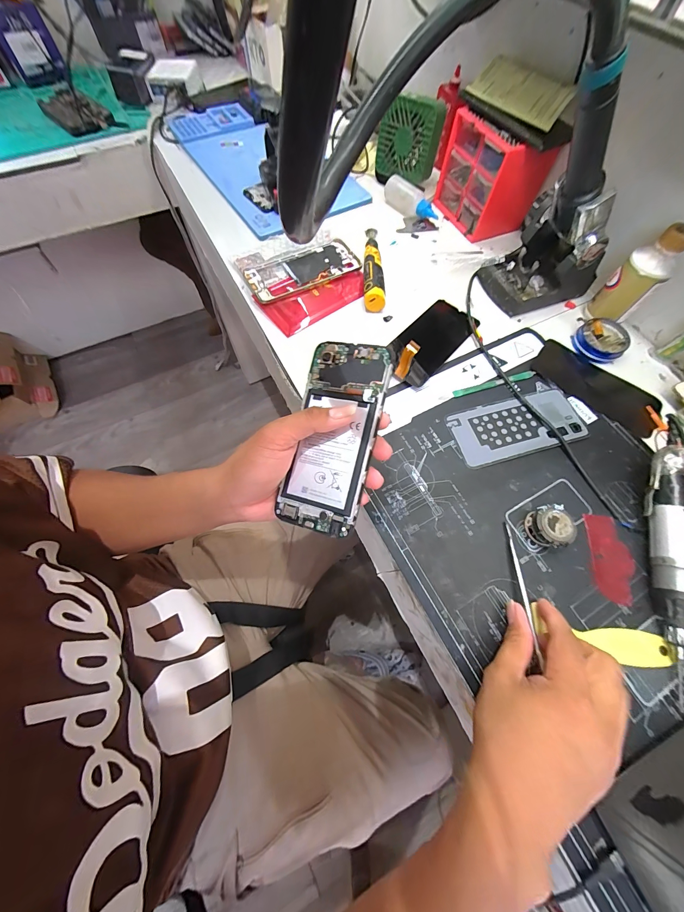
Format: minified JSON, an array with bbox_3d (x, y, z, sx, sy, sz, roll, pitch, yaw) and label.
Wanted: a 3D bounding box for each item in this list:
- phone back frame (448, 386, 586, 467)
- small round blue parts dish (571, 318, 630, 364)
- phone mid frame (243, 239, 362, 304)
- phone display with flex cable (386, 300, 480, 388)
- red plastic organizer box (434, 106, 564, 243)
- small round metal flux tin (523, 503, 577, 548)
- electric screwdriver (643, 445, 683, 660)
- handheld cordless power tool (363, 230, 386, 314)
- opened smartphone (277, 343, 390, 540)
[{"bbox_3d":[0.211,-0.036,0.375,0.159,0.004,0.073,-15,68,-7],"label":"phone back frame"},{"bbox_3d":[0.353,-0.159,0.424,0.067,0.021,0.060,-42,73,-17],"label":"small round blue parts dish"},{"bbox_3d":[-0.057,-0.274,0.462,0.164,0.012,0.070,-27,70,-12],"label":"phone mid frame"},{"bbox_3d":[0.118,-0.167,0.404,0.076,0.051,0.163,39,71,14],"label":"phone display with flex cable"},{"bbox_3d":[0.232,-0.441,0.490,0.092,0.121,0.138,-22,69,-10],"label":"red plastic organizer box"},{"bbox_3d":[0.209,0.072,0.315,0.036,0.024,0.039,0,67,-1],"label":"small round metal flux tin"},{"bbox_3d":[0.318,0.083,0.303,0.033,0.045,0.187,18,67,7],"label":"electric screwdriver"},{"bbox_3d":[0.045,-0.288,0.466,0.029,0.031,0.166,0,67,-1],"label":"handheld cordless power tool"},{"bbox_3d":[-0.007,-0.017,0.263,0.069,0.004,0.159,12,87,21],"label":"opened smartphone"}]

